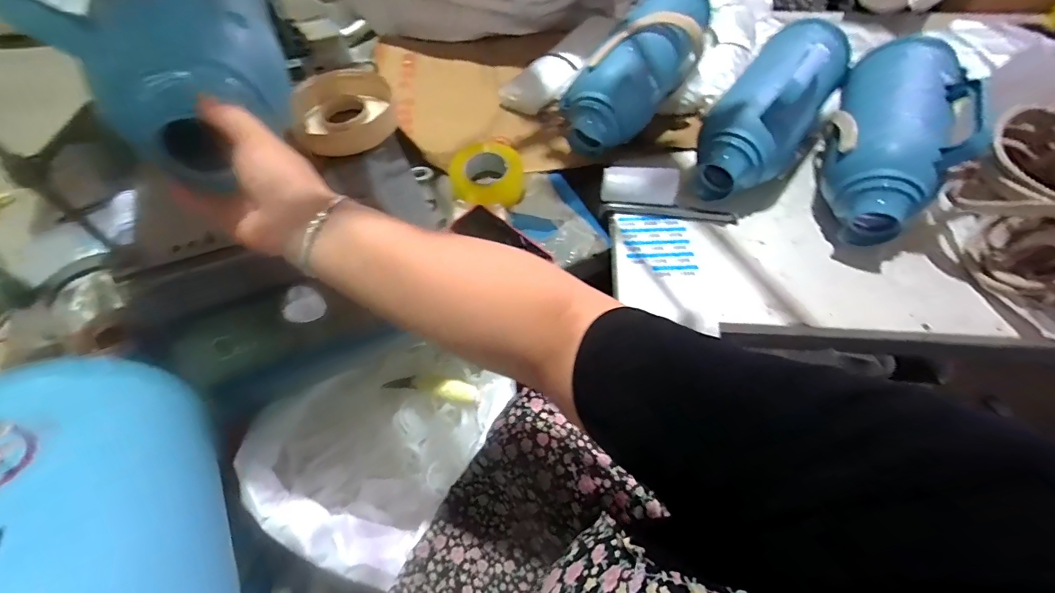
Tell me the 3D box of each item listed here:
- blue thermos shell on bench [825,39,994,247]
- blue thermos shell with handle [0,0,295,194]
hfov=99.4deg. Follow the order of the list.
[{"bbox_3d":[0.565,-0.241,0.679,0.156,0.160,0.337,20,77,15],"label":"blue thermos shell on bench"},{"bbox_3d":[-0.319,-0.224,0.391,0.174,0.110,0.288,-10,73,-37],"label":"blue thermos shell with handle"}]

